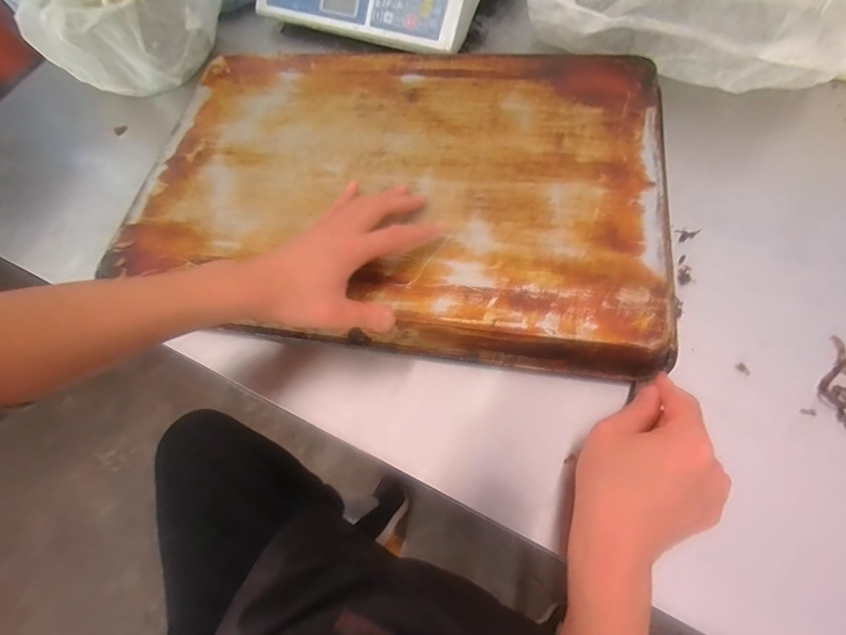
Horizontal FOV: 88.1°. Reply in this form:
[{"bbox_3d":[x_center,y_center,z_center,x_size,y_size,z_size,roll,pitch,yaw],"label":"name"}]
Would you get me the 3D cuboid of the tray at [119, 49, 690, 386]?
[{"bbox_3d":[-0.037,-0.153,0.492,0.568,0.045,0.378,6,66,10],"label":"tray"}]

